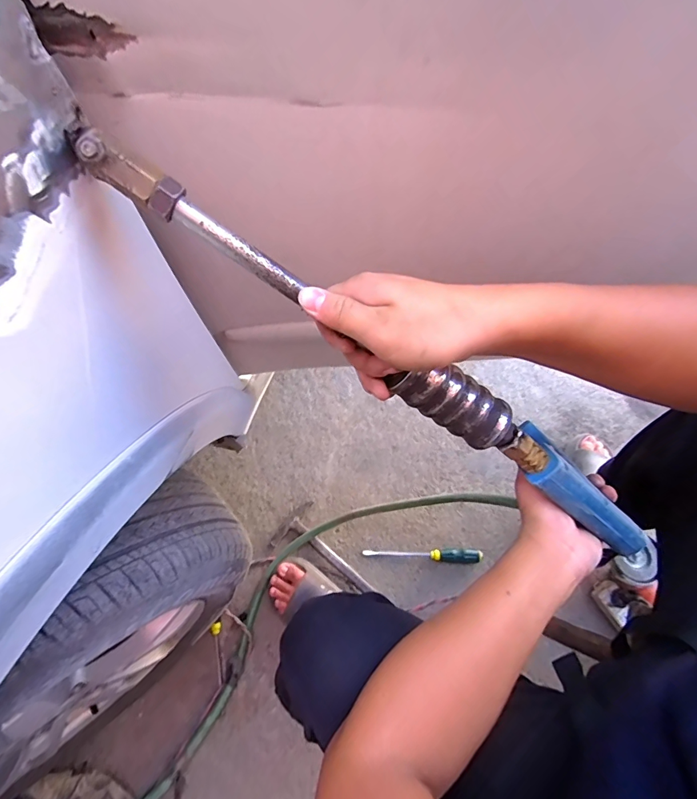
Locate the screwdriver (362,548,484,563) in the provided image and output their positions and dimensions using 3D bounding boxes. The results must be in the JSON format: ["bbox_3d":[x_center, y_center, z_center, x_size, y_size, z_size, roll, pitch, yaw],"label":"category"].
[{"bbox_3d":[0.163,0.337,0.899,0.253,0.032,0.030,0,68,-2],"label":"screwdriver"}]

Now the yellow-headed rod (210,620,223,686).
[{"bbox_3d":[-0.260,0.499,0.826,0.020,0.024,0.109,-8,68,-5],"label":"yellow-headed rod"}]

